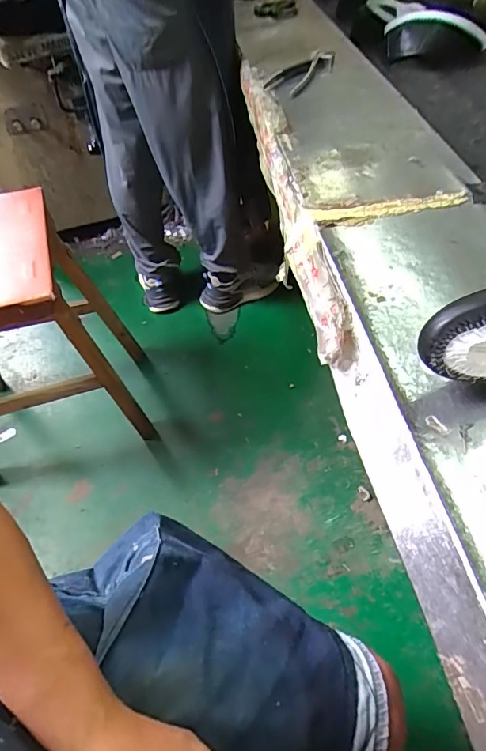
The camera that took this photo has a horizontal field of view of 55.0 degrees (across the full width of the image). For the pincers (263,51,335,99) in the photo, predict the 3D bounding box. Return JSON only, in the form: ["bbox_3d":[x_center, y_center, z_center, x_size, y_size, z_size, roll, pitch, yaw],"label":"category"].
[{"bbox_3d":[0.110,-0.568,0.869,0.067,0.020,0.177,33,65,16],"label":"pincers"}]

